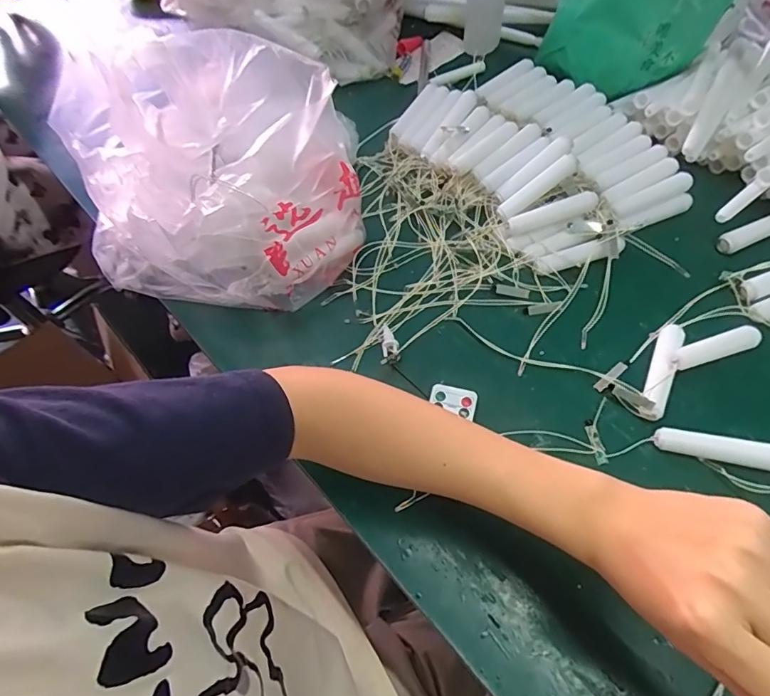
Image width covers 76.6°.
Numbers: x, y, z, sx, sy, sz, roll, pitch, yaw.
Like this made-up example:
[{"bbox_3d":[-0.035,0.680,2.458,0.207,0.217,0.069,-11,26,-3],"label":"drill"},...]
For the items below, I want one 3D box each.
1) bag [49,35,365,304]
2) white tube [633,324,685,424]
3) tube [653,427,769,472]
[{"bbox_3d":[-0.166,-0.155,0.442,0.266,0.158,0.186,16,62,12],"label":"bag"},{"bbox_3d":[0.234,0.016,0.405,0.022,0.025,0.095,27,65,18],"label":"white tube"},{"bbox_3d":[0.254,0.078,0.371,0.089,0.020,0.019,12,61,10],"label":"tube"}]

